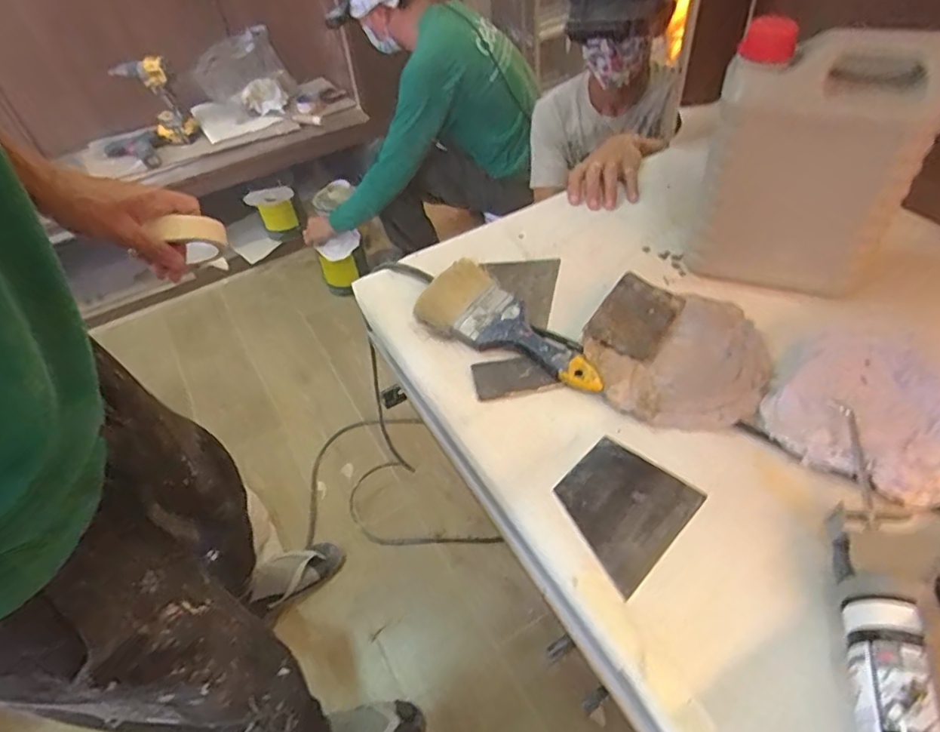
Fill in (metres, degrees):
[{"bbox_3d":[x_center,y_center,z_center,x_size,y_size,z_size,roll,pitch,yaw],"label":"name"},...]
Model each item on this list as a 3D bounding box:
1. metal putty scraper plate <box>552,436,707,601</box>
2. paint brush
[{"bbox_3d":[0.121,0.116,0.473,0.106,0.004,0.097,-39,54,-25],"label":"metal putty scraper plate"},{"bbox_3d":[0.040,-0.045,0.596,0.225,0.034,0.073,30,57,29],"label":"paint brush"}]

